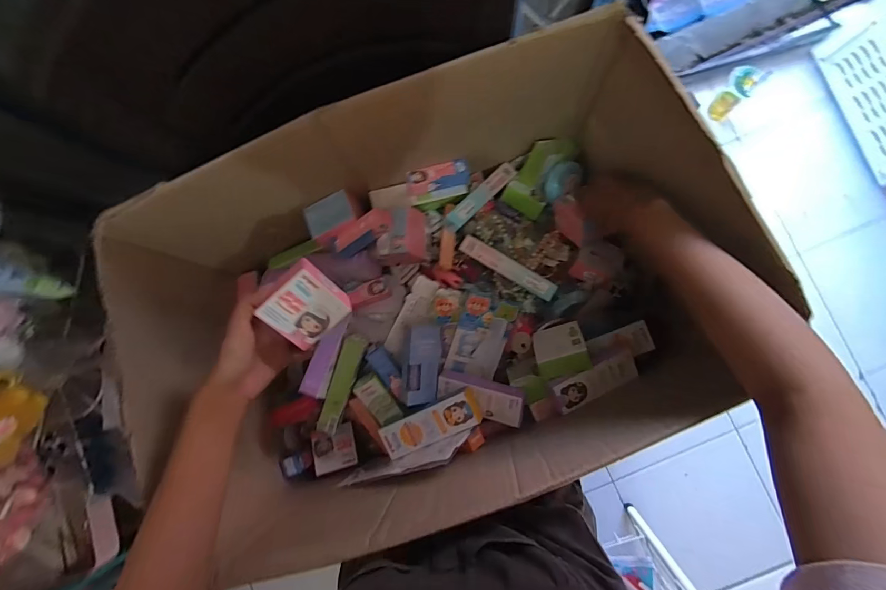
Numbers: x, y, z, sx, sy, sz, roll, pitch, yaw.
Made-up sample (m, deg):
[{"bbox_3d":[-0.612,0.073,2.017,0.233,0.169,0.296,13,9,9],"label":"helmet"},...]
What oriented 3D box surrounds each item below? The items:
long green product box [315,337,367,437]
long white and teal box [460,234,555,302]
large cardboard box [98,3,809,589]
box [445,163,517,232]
[{"bbox_3d":[-0.130,0.115,0.516,0.027,0.031,0.127,19,89,6],"label":"long green product box"},{"bbox_3d":[0.085,-0.036,0.527,0.136,0.012,0.023,32,90,6],"label":"long white and teal box"},{"bbox_3d":[-0.017,0.004,0.458,0.552,0.243,0.380,-19,85,3],"label":"large cardboard box"},{"bbox_3d":[0.053,-0.136,0.544,0.023,0.013,0.134,41,66,6],"label":"box"}]

